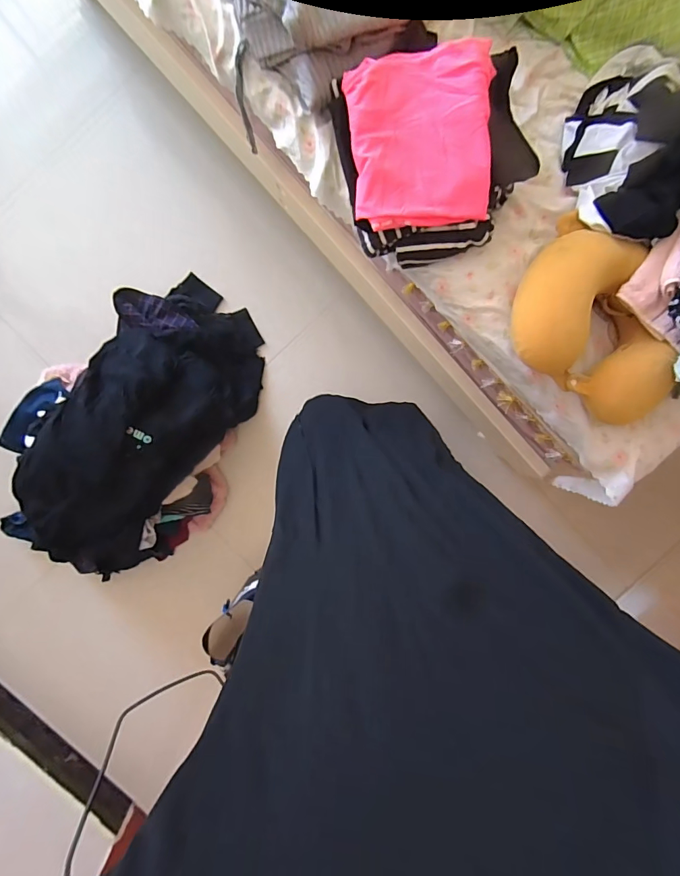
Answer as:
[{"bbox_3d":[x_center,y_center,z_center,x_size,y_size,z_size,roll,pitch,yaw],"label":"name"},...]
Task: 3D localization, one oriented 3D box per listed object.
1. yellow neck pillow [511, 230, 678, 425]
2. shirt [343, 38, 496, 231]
[{"bbox_3d":[0.407,-0.163,0.627,0.282,0.082,0.216,31,93,-5],"label":"yellow neck pillow"},{"bbox_3d":[0.110,-0.414,0.568,0.188,0.021,0.214,0,103,8],"label":"shirt"}]

